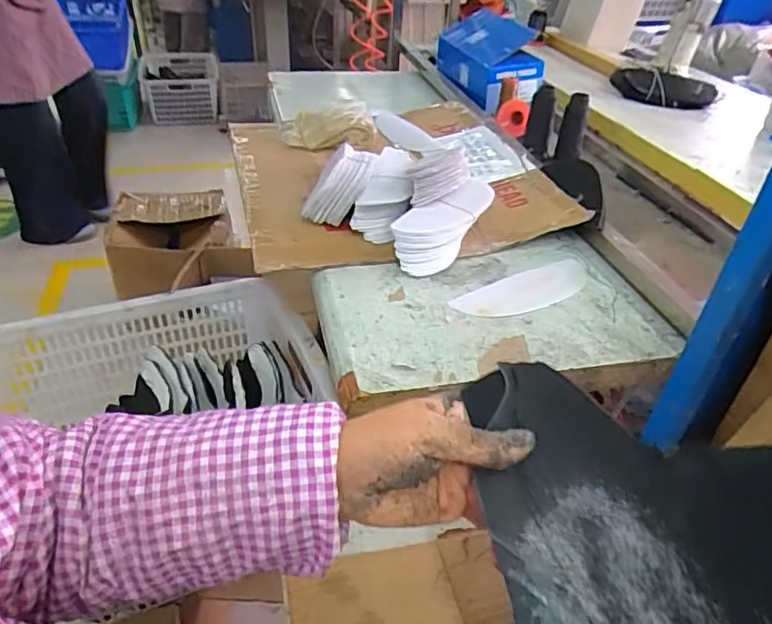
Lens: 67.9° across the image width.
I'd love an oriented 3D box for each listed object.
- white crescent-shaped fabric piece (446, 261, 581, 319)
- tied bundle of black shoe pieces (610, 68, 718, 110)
[{"bbox_3d":[0.184,-0.029,0.734,0.211,0.004,0.075,-20,43,-26],"label":"white crescent-shaped fabric piece"},{"bbox_3d":[0.578,-0.458,1.181,0.182,0.047,0.109,-4,38,-7],"label":"tied bundle of black shoe pieces"}]

